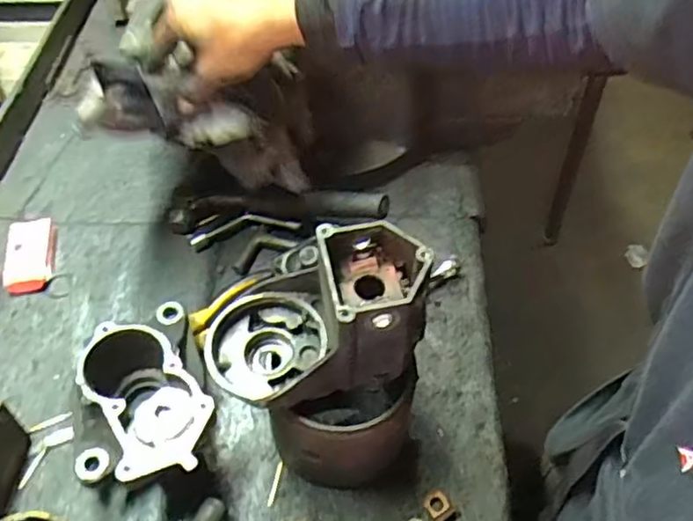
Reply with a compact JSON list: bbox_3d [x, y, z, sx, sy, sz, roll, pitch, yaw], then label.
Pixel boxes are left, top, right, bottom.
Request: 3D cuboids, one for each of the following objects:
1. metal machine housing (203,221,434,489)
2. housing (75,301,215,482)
[{"bbox_3d":[-0.022,0.085,0.513,0.152,0.220,0.107,-2,51,0],"label":"metal machine housing"},{"bbox_3d":[-0.176,0.123,0.566,0.108,0.095,0.171,-17,53,-12],"label":"housing"}]

